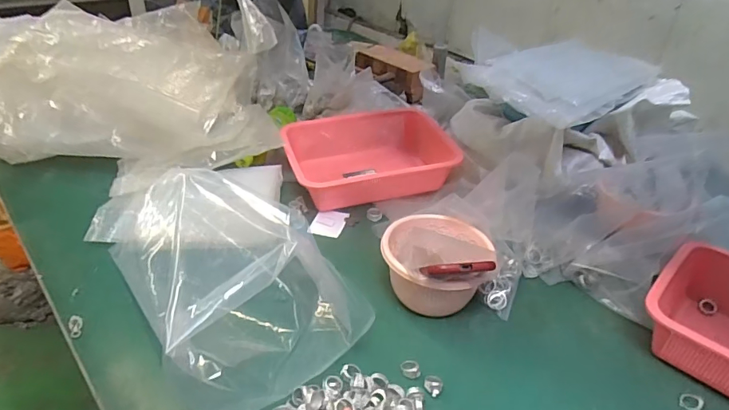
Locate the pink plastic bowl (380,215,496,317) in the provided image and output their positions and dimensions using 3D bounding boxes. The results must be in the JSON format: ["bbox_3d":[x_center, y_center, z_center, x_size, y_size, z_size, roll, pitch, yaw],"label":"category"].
[{"bbox_3d":[0.095,0.088,0.661,0.139,0.089,0.146,3,34,-2],"label":"pink plastic bowl"}]

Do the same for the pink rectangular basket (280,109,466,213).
[{"bbox_3d":[0.001,-0.097,0.945,0.315,0.101,0.246,-7,35,-16],"label":"pink rectangular basket"}]

